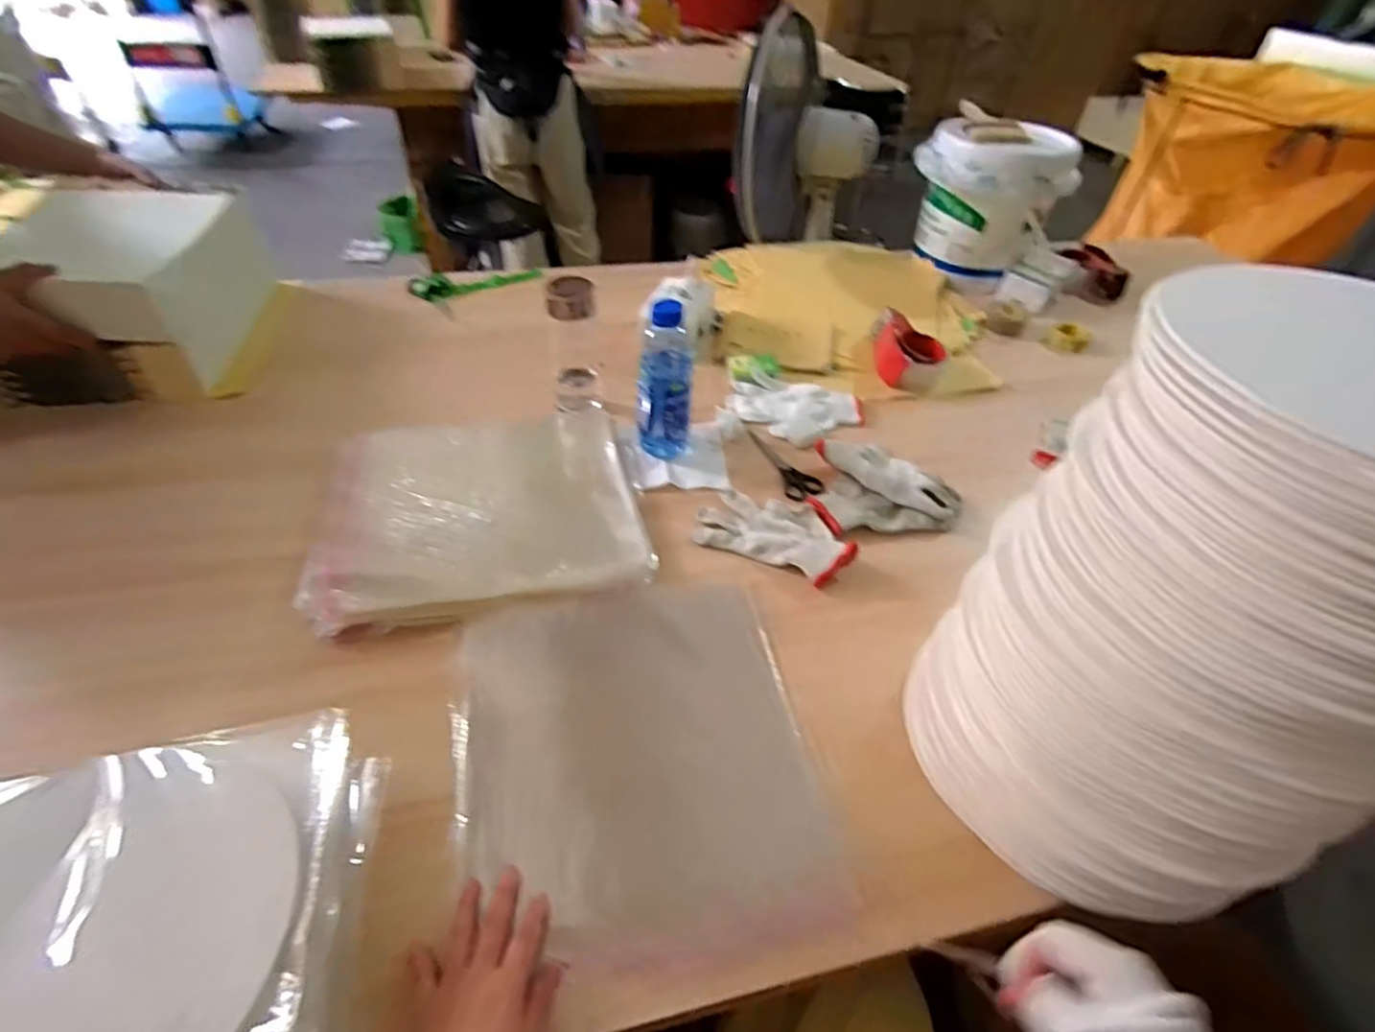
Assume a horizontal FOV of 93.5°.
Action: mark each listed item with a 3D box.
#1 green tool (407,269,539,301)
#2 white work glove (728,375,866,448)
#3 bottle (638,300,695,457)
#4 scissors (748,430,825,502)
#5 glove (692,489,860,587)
[{"bbox_3d":[-0.391,-0.434,1.202,0.237,0.024,0.071,-20,49,-23],"label":"green tool"},{"bbox_3d":[0.156,-0.158,0.951,0.191,0.018,0.136,18,46,14],"label":"white work glove"},{"bbox_3d":[-0.026,-0.170,0.815,0.063,0.199,0.059,2,44,-2],"label":"bottle"},{"bbox_3d":[0.133,-0.074,0.873,0.052,0.006,0.150,-12,46,-16],"label":"scissors"},{"bbox_3d":[0.107,0.013,0.761,0.178,0.028,0.105,20,46,16],"label":"glove"}]

